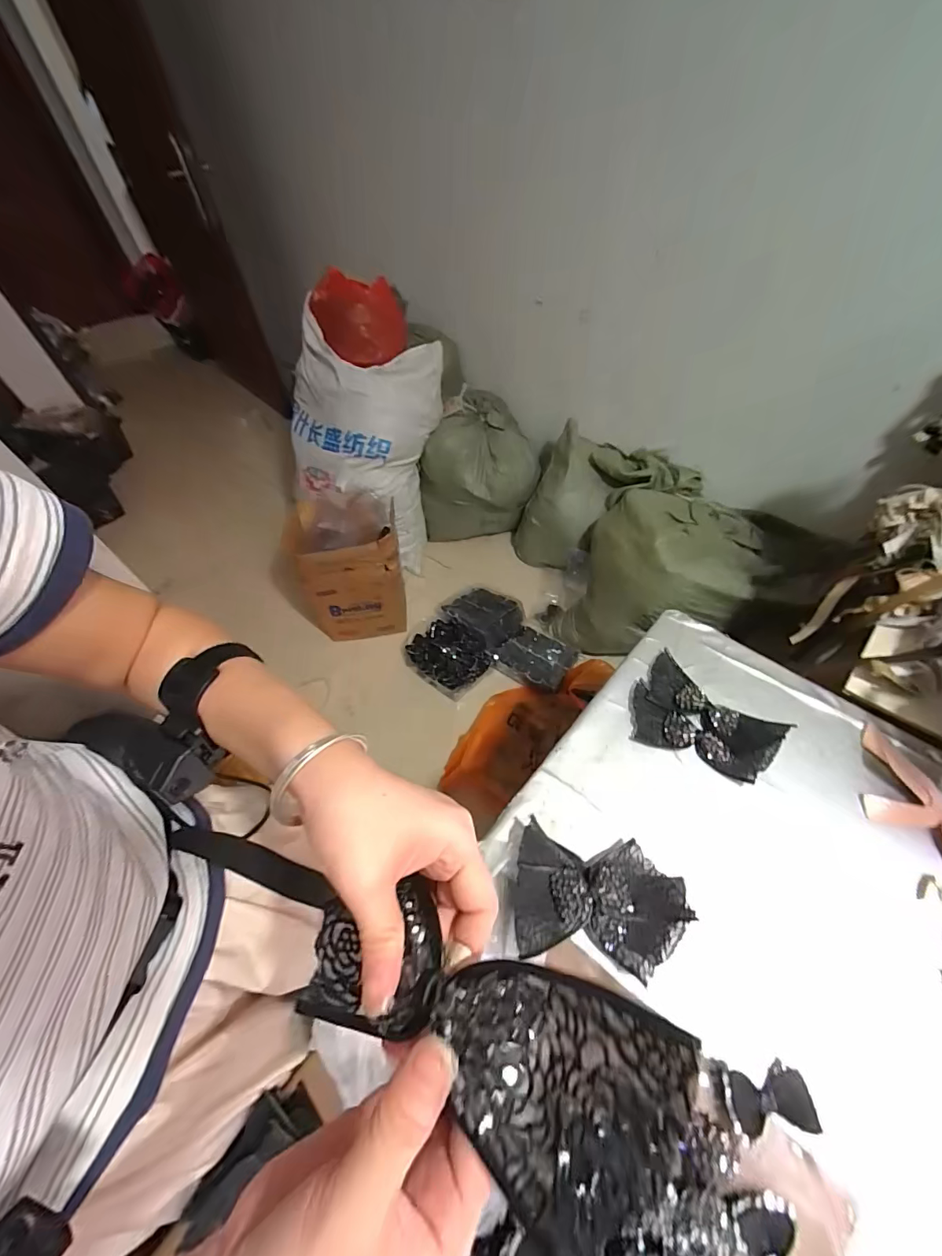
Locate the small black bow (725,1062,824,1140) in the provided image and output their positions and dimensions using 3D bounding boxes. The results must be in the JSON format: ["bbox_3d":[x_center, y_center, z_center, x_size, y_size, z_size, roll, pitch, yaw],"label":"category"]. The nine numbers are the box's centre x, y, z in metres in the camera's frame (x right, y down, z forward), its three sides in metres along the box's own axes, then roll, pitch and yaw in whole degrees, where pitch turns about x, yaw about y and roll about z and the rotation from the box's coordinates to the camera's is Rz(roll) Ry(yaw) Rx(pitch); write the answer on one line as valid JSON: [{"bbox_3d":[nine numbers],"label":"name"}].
[{"bbox_3d":[0.292,0.466,0.439,0.082,0.022,0.045,-6,54,-1],"label":"small black bow"}]

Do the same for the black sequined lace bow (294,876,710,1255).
[{"bbox_3d":[-0.008,0.175,0.195,0.192,0.034,0.082,-2,50,33],"label":"black sequined lace bow"}]

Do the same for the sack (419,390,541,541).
[{"bbox_3d":[0.034,-0.638,1.848,0.460,0.473,0.370,0,54,3],"label":"sack"}]

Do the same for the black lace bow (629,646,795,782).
[{"bbox_3d":[0.345,0.143,0.676,0.203,0.022,0.151,34,63,25],"label":"black lace bow"}]

